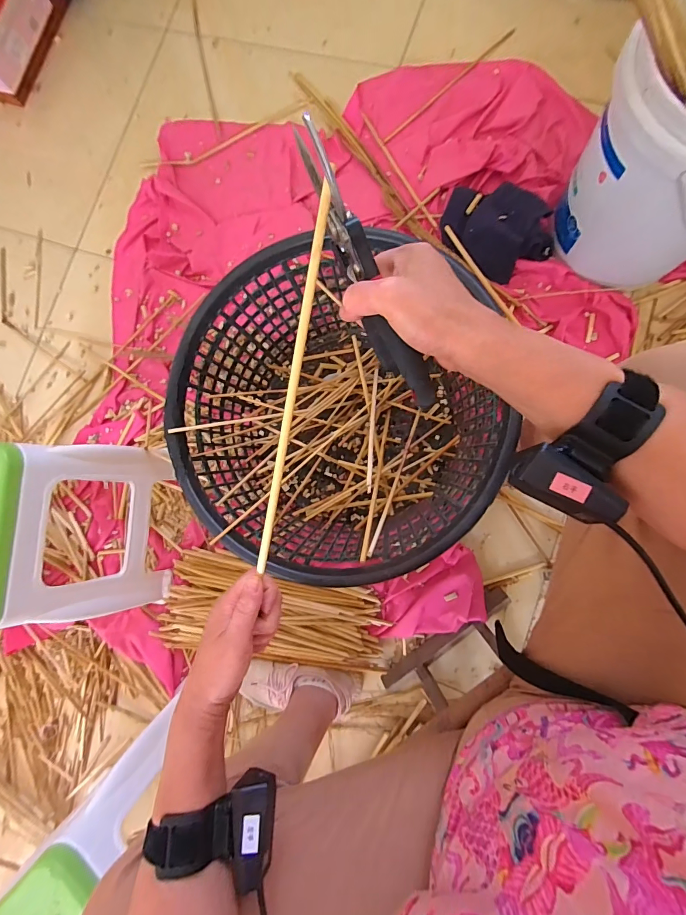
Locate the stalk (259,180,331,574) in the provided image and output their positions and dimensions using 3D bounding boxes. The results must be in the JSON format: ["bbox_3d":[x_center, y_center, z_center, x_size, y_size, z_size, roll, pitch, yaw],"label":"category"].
[{"bbox_3d":[-0.041,-0.040,0.292,0.007,0.004,0.292,15,107,9],"label":"stalk"}]

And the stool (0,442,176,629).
[{"bbox_3d":[-0.508,0.127,0.640,0.300,0.325,0.279,-2,81,3],"label":"stool"}]

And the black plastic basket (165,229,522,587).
[{"bbox_3d":[-0.012,-0.064,0.645,0.471,0.223,0.470,-1,81,4],"label":"black plastic basket"}]

